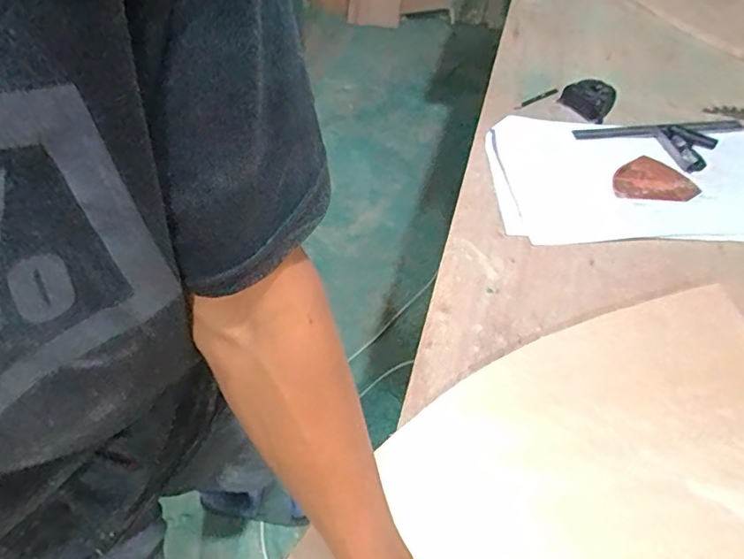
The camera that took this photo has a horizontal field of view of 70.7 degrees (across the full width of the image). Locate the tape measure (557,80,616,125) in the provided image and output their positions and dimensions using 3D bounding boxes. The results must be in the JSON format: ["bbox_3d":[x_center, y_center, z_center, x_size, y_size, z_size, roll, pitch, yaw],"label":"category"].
[{"bbox_3d":[0.350,-0.291,0.860,0.086,0.046,0.051,24,53,15],"label":"tape measure"}]

